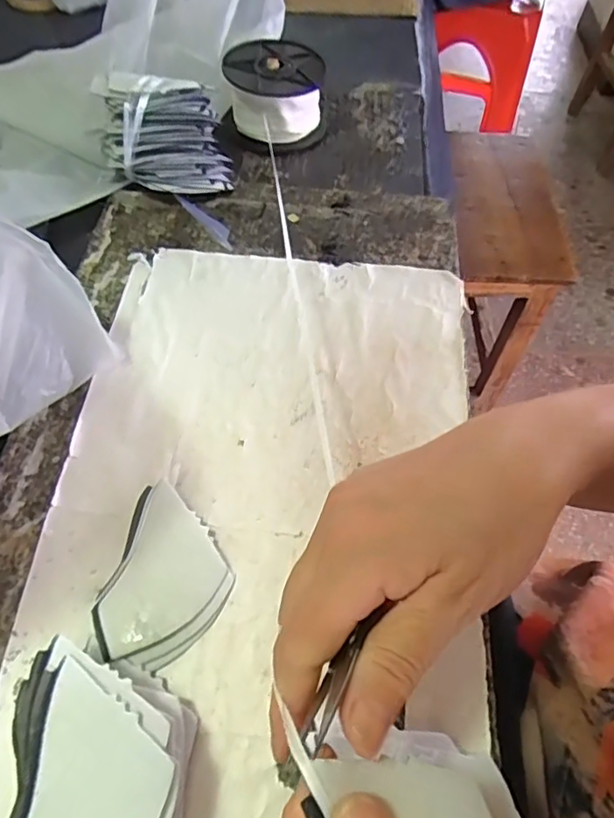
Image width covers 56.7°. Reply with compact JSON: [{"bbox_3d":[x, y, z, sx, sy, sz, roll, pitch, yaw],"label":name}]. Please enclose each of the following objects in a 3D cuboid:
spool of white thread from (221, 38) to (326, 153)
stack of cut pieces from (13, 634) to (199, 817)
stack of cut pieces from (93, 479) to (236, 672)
[{"bbox_3d":[-0.028,-0.295,0.534,0.089,0.059,0.082,1,58,-2],"label":"spool of white thread"},{"bbox_3d":[-0.092,0.167,0.247,0.072,0.046,0.107,3,58,-1],"label":"stack of cut pieces"},{"bbox_3d":[-0.076,0.092,0.314,0.065,0.012,0.092,12,58,5],"label":"stack of cut pieces"}]

